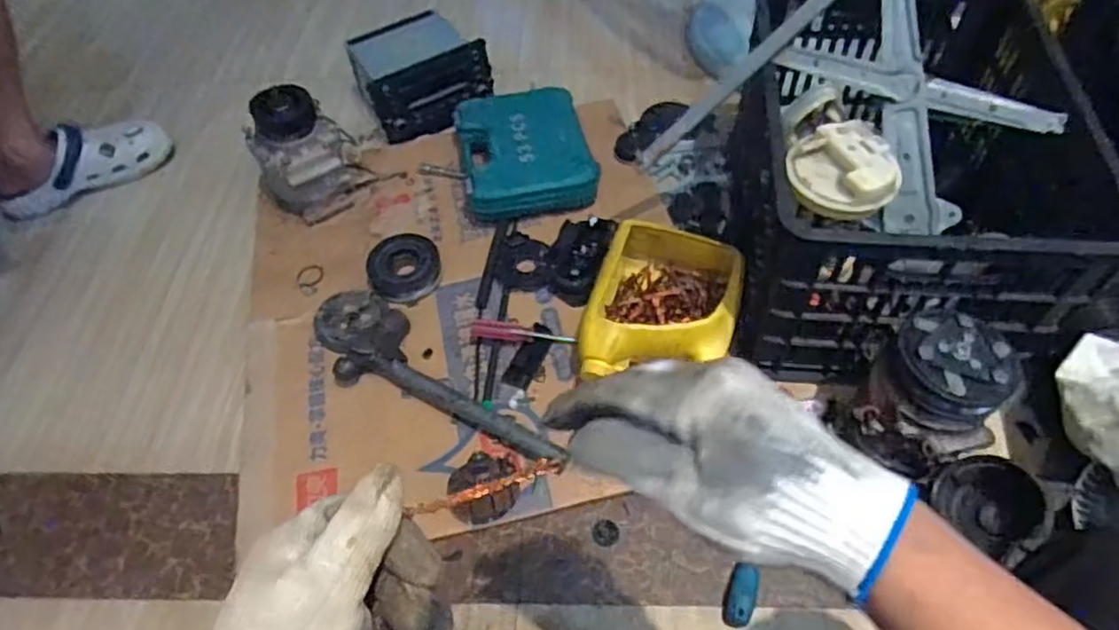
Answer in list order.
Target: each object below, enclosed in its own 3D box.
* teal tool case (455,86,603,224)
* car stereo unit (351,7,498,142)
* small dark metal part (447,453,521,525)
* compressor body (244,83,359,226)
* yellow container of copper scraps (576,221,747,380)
[{"bbox_3d":[-0.056,-0.262,1.101,0.205,0.050,0.249,-13,55,-6],"label":"teal tool case"},{"bbox_3d":[-0.248,-0.433,1.234,0.218,0.106,0.210,-25,55,-14],"label":"car stereo unit"},{"bbox_3d":[-0.088,0.203,0.785,0.075,0.073,0.061,3,53,7],"label":"small dark metal part"},{"bbox_3d":[-0.400,-0.252,1.070,0.151,0.193,0.122,-23,54,-12],"label":"compressor body"},{"bbox_3d":[0.135,-0.007,0.887,0.175,0.099,0.211,14,55,15],"label":"yellow container of copper scraps"}]

